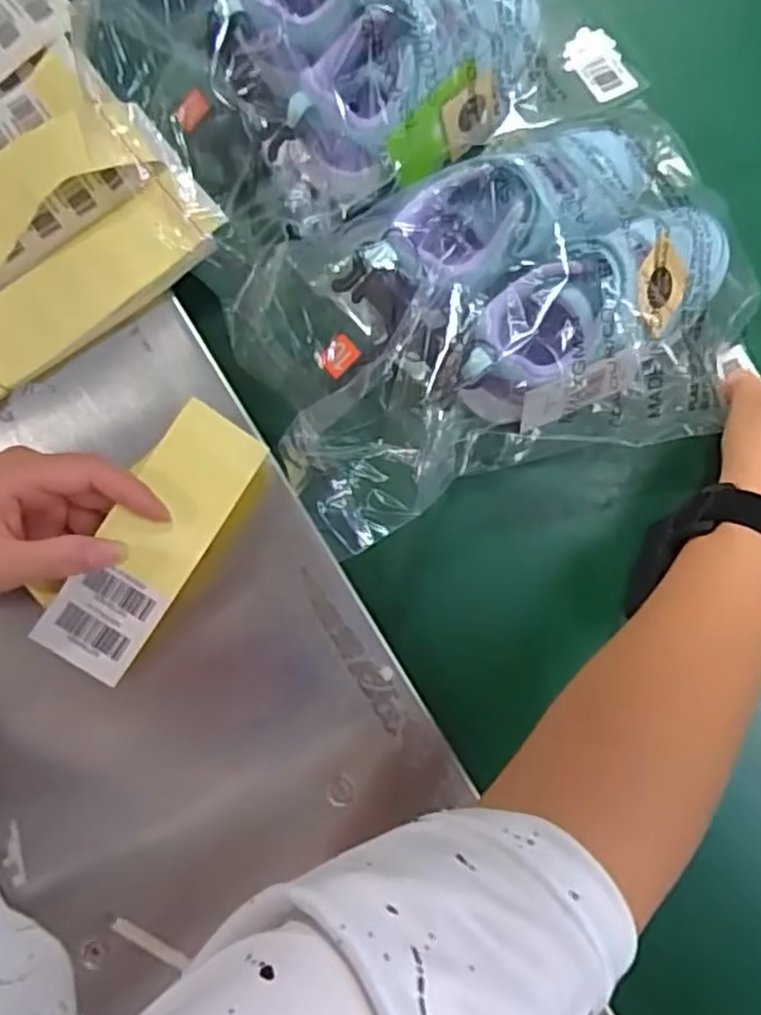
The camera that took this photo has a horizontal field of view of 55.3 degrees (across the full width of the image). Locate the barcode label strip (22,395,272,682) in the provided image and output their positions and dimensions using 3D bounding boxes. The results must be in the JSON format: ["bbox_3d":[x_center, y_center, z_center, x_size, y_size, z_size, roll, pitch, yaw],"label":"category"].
[{"bbox_3d":[-0.124,0.017,0.388,0.054,0.018,0.151,34,83,-4],"label":"barcode label strip"}]

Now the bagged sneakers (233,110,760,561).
[{"bbox_3d":[0.081,-0.112,0.427,0.309,0.084,0.193,-20,79,-5],"label":"bagged sneakers"}]

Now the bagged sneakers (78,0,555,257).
[{"bbox_3d":[-0.025,-0.268,0.453,0.259,0.080,0.168,-25,80,-6],"label":"bagged sneakers"}]

